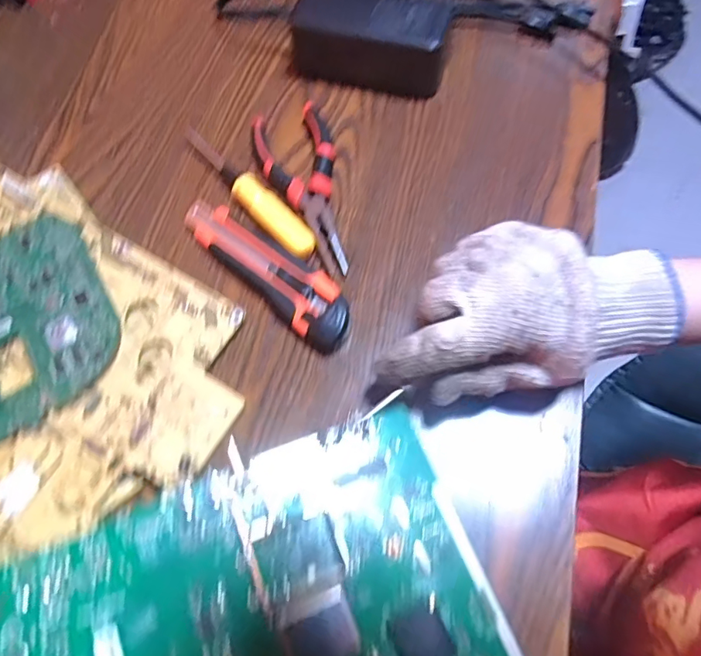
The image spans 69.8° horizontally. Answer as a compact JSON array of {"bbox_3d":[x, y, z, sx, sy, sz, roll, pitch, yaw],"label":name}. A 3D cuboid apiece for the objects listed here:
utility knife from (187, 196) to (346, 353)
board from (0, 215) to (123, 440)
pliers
[{"bbox_3d":[-0.062,-0.047,0.363,0.158,0.016,0.041,41,74,18],"label":"utility knife"},{"bbox_3d":[-0.229,-0.007,0.352,0.114,0.011,0.148,-29,68,-10],"label":"board"},{"bbox_3d":[-0.033,-0.110,0.390,0.060,0.016,0.156,-18,66,-5],"label":"pliers"}]

